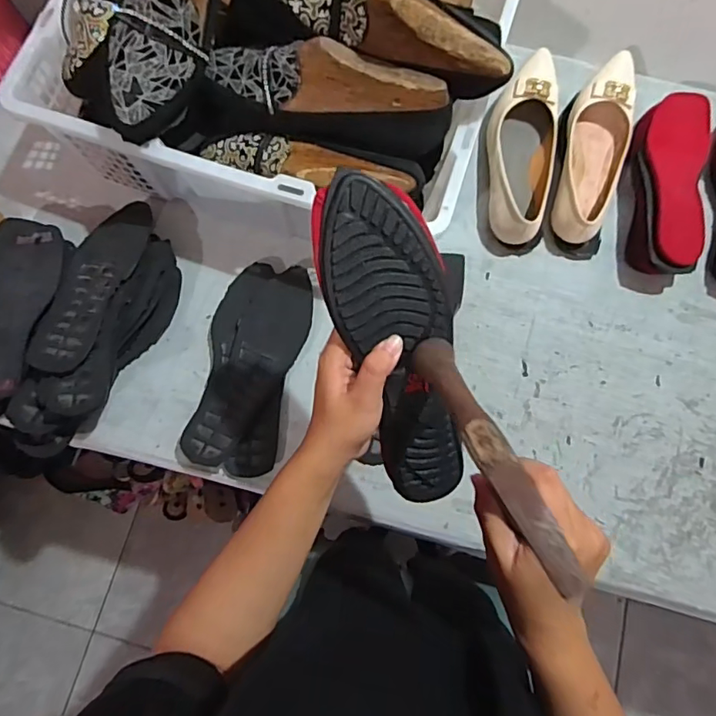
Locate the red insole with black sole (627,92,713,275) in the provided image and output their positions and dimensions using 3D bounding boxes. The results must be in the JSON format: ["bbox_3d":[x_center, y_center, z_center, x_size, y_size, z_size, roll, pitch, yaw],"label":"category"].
[{"bbox_3d":[0.383,-0.217,0.656,0.082,0.066,0.242,16,75,4],"label":"red insole with black sole"}]

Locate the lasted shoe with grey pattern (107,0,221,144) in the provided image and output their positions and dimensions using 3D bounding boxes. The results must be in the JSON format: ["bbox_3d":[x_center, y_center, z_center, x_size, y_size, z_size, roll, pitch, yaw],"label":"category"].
[{"bbox_3d":[-0.167,-0.323,0.487,0.070,0.105,0.245,22,95,4],"label":"lasted shoe with grey pattern"}]

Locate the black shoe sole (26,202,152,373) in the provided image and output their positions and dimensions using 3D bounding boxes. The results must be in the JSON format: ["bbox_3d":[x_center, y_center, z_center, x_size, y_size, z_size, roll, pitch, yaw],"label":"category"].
[{"bbox_3d":[-0.299,-0.089,0.588,0.077,0.024,0.237,11,62,2],"label":"black shoe sole"}]

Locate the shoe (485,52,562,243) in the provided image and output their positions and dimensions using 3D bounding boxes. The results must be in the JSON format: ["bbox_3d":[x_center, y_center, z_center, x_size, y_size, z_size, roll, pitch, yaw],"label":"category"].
[{"bbox_3d":[0.207,-0.259,0.663,0.090,0.068,0.249,14,75,3],"label":"shoe"}]

